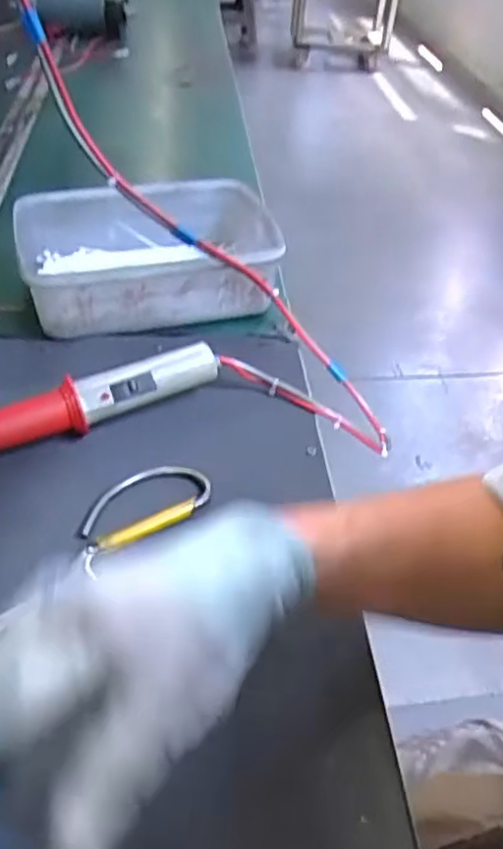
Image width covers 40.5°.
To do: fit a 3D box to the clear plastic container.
[{"bbox_3d":[-0.086,-0.153,0.618,0.221,0.067,0.162,-13,45,-18],"label":"clear plastic container"}]

